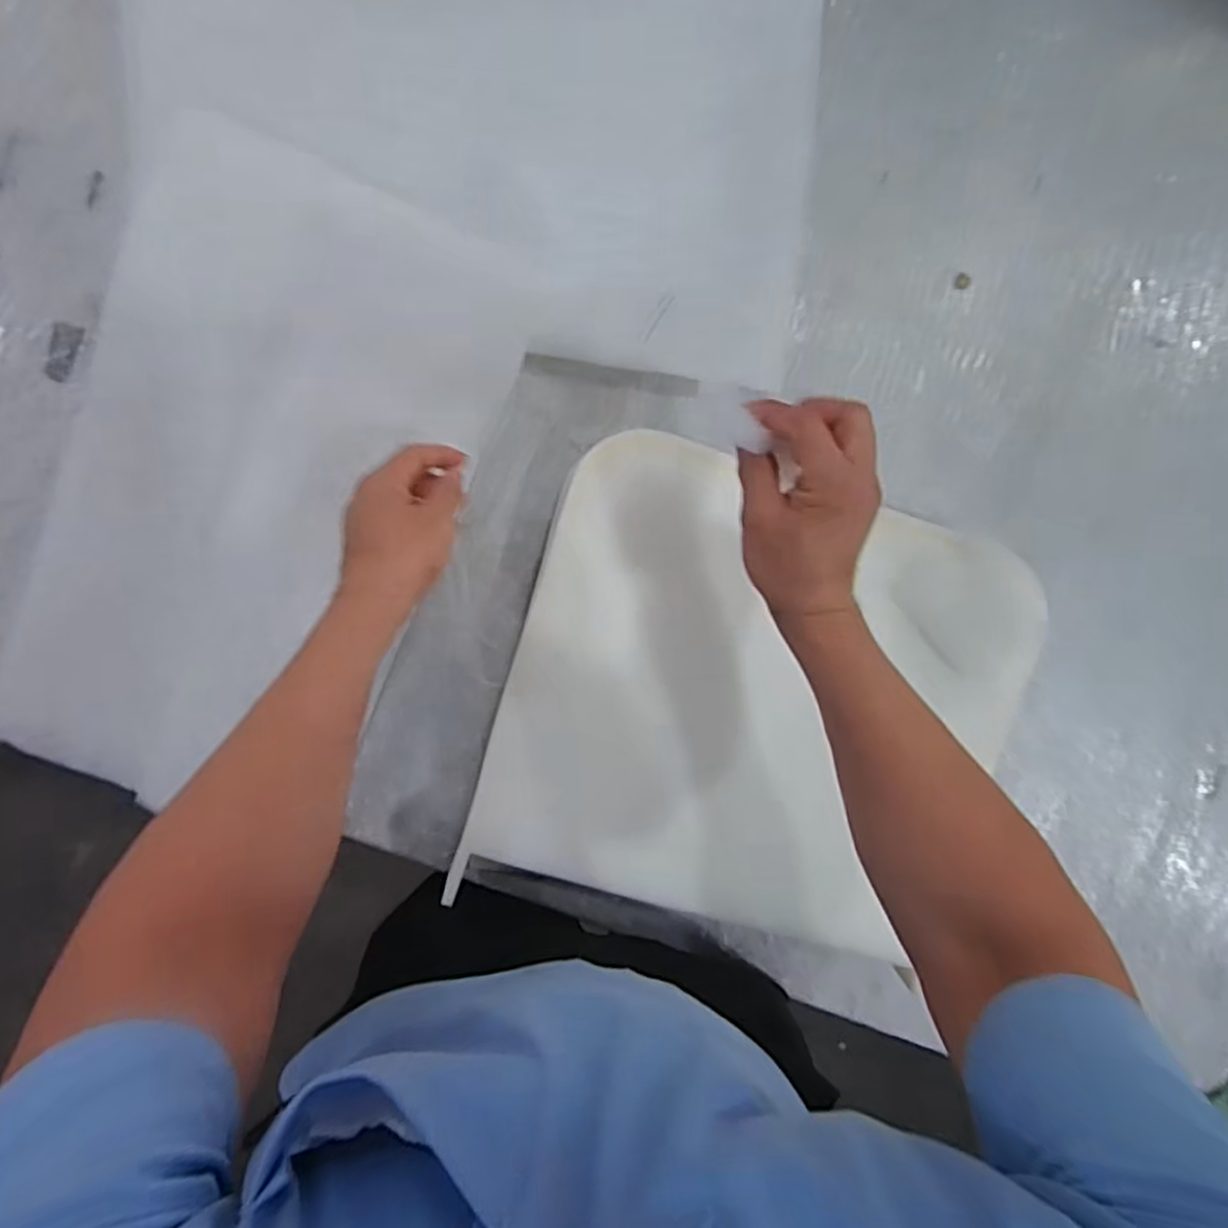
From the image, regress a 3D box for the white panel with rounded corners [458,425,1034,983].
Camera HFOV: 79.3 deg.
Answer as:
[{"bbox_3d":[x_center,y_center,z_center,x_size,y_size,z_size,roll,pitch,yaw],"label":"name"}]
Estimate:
[{"bbox_3d":[0.139,0.090,0.685,0.466,0.073,0.400,17,93,-8],"label":"white panel with rounded corners"}]

